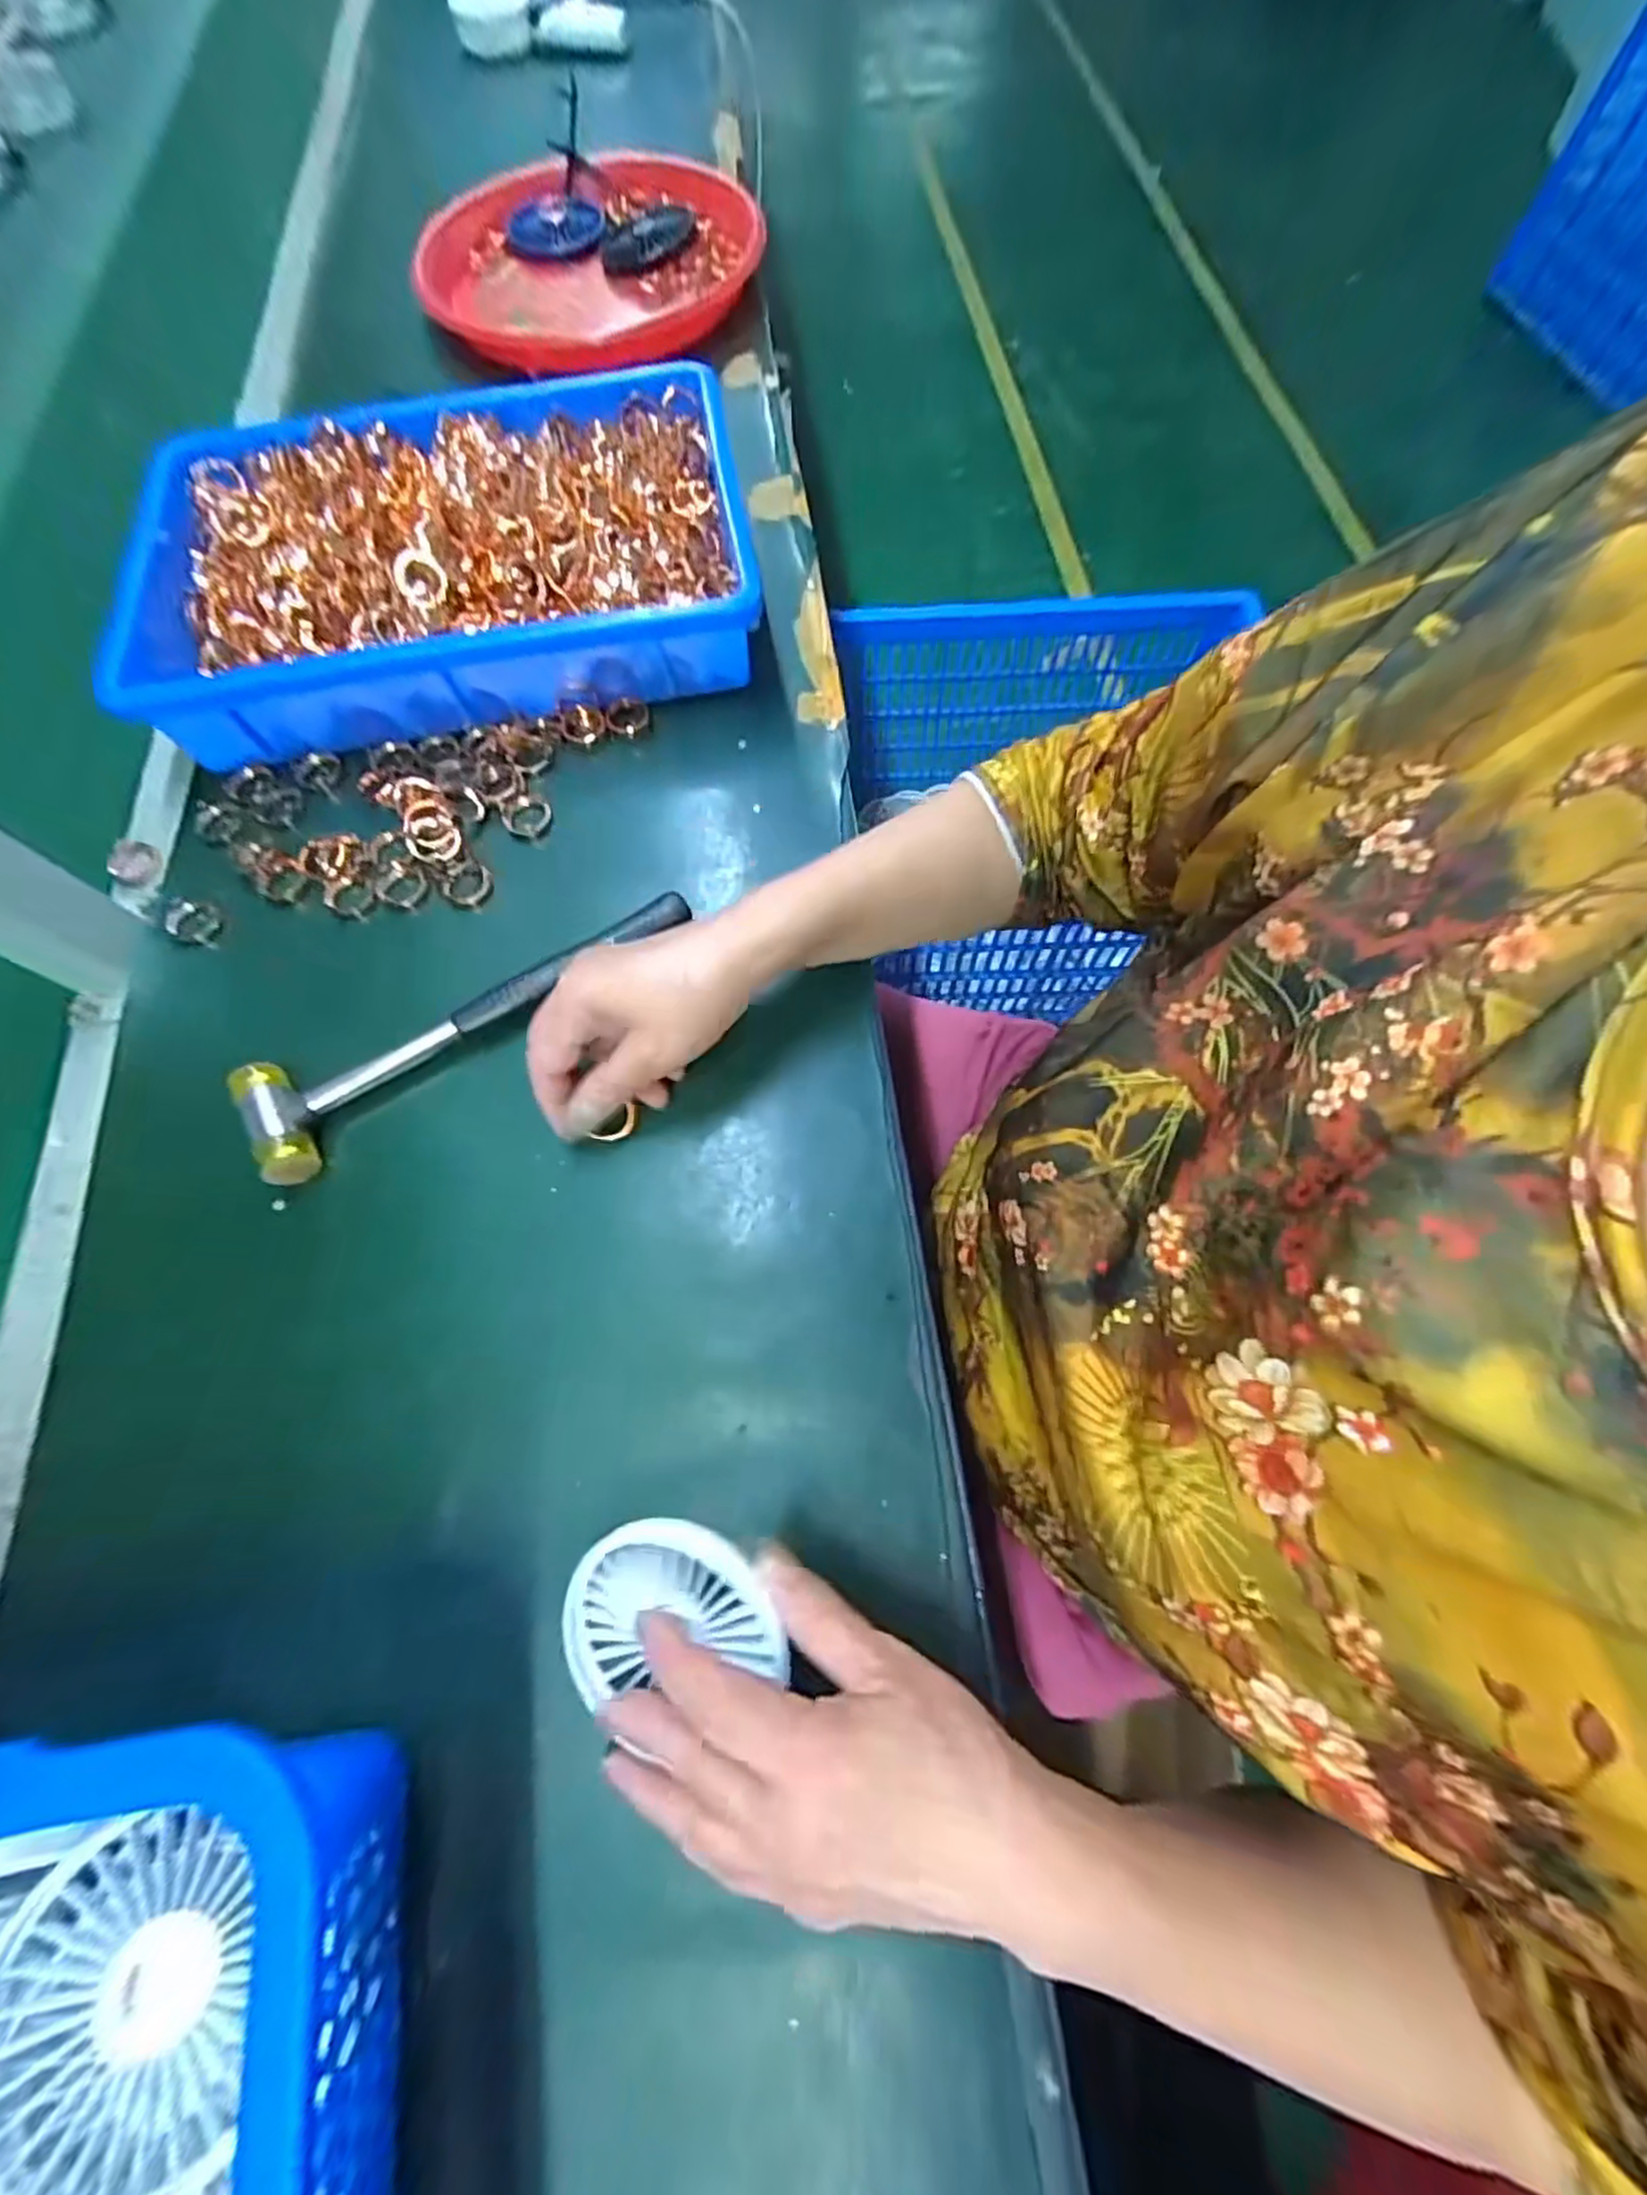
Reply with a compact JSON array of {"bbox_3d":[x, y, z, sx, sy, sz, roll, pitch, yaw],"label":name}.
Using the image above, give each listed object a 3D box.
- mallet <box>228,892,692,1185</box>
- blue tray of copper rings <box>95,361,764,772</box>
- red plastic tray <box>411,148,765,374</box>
[{"bbox_3d":[-0.180,-0.046,0.375,0.240,0.024,0.057,-34,73,-10],"label":"mallet"},{"bbox_3d":[-0.239,-0.339,0.456,0.372,0.064,0.235,-10,71,-3],"label":"blue tray of copper rings"},{"bbox_3d":[-0.187,-0.717,0.603,0.264,0.039,0.253,1,69,4],"label":"red plastic tray"}]

